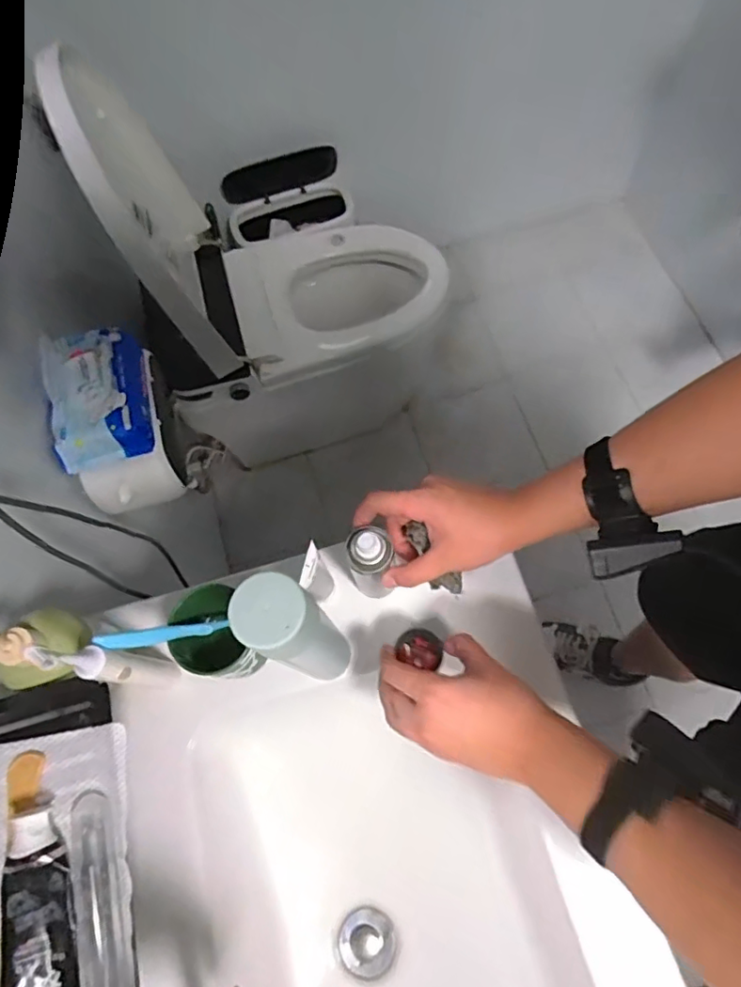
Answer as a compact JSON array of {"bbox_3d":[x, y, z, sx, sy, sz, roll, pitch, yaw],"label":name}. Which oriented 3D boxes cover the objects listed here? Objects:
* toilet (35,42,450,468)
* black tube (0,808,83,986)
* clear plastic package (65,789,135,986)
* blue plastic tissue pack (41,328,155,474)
[{"bbox_3d":[-0.138,-0.416,1.176,0.605,0.838,0.476,1,68,3],"label":"toilet"},{"bbox_3d":[-0.235,0.318,0.394,0.051,0.036,0.166,-14,68,-3],"label":"black tube"},{"bbox_3d":[-0.196,0.297,0.413,0.042,0.010,0.143,-18,68,-5],"label":"clear plastic package"},{"bbox_3d":[-0.361,-0.130,0.750,0.117,0.059,0.185,-15,68,-3],"label":"blue plastic tissue pack"}]

